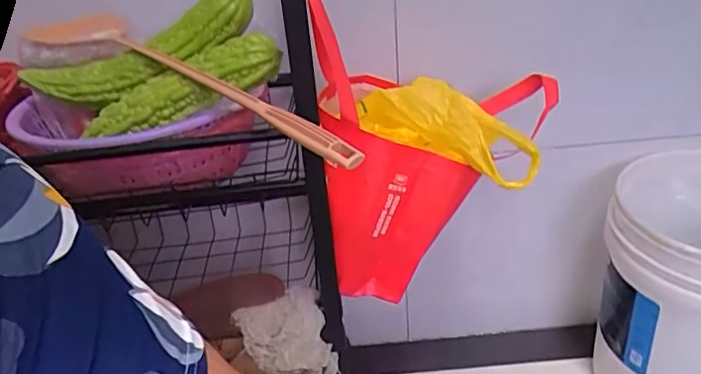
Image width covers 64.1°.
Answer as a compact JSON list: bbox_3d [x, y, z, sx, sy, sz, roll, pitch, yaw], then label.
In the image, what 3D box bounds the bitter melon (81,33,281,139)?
[{"bbox_3d":[-0.166,-0.092,0.553,0.208,0.046,0.047,-21,29,10],"label":"bitter melon"}]

